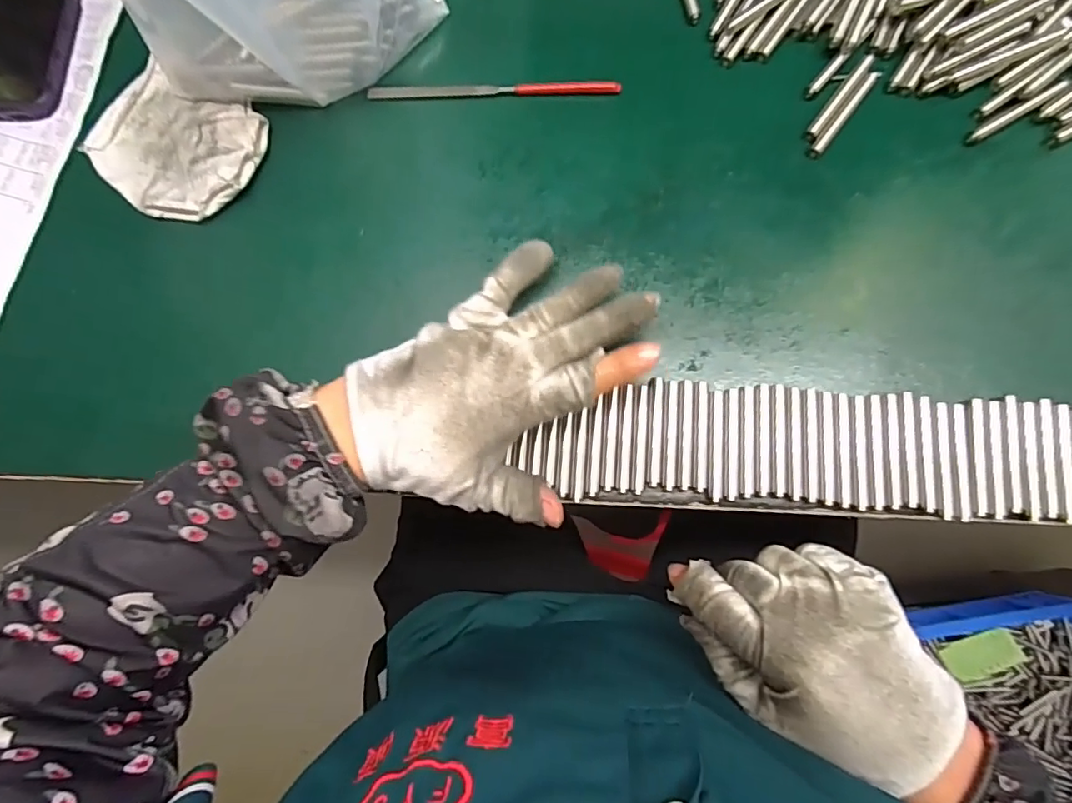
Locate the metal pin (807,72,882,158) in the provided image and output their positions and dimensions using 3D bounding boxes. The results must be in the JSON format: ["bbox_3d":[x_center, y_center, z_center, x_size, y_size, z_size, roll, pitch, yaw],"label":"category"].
[{"bbox_3d":[0.178,-0.167,0.306,0.007,0.006,0.062,37,86,8],"label":"metal pin"}]

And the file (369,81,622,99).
[{"bbox_3d":[-0.027,-0.195,0.335,0.157,0.005,0.008,2,83,4],"label":"file"}]

